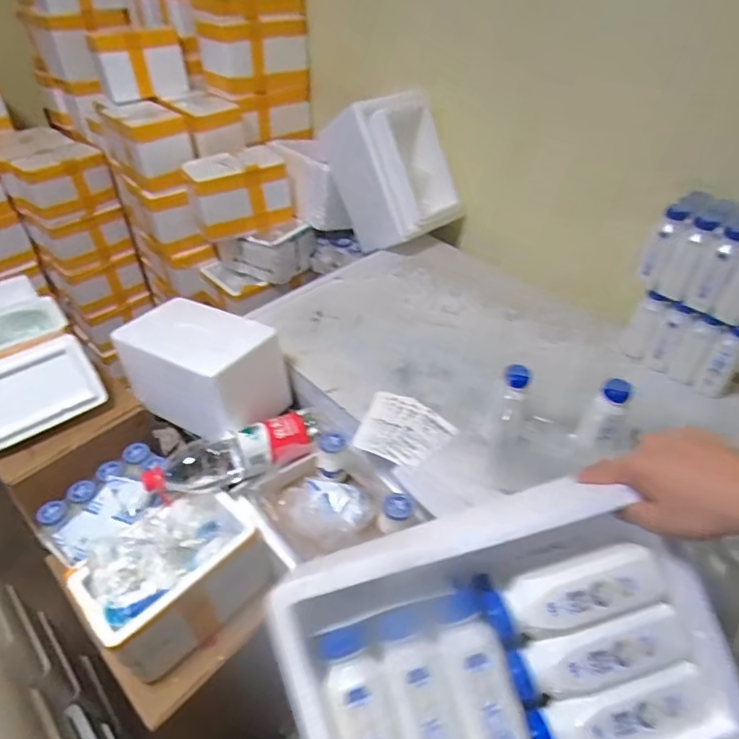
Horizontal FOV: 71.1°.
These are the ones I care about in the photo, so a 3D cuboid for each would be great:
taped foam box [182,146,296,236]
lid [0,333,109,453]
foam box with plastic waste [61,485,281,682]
[{"bbox_3d":[-0.359,-0.488,1.440,0.271,0.189,0.121,-23,46,-24],"label":"taped foam box"},{"bbox_3d":[-0.641,0.048,0.948,0.254,0.156,0.032,-30,8,-27],"label":"lid"},{"bbox_3d":[-0.309,0.330,0.843,0.159,0.202,0.260,33,51,32],"label":"foam box with plastic waste"}]

